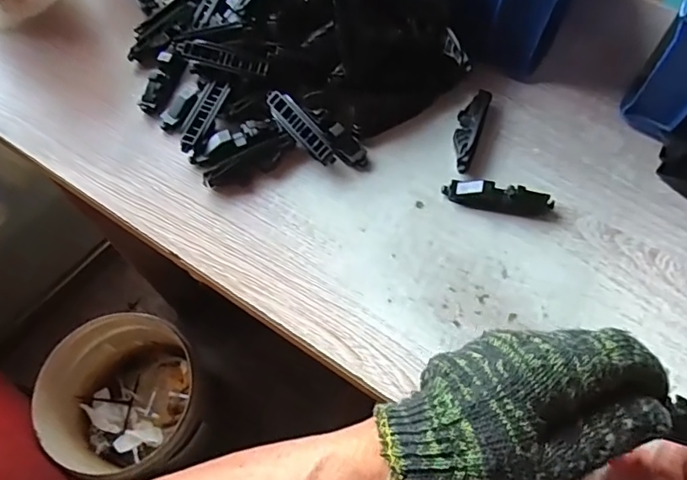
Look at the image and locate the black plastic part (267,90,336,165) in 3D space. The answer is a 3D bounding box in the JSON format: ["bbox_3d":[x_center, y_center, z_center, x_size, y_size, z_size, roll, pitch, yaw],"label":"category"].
[{"bbox_3d":[-0.034,-0.093,0.414,0.019,0.008,0.076,-38,69,-14],"label":"black plastic part"}]

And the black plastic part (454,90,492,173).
[{"bbox_3d":[0.102,-0.090,0.424,0.021,0.019,0.076,17,67,10],"label":"black plastic part"}]

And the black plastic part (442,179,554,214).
[{"bbox_3d":[0.118,-0.032,0.396,0.080,0.018,0.018,12,66,8],"label":"black plastic part"}]

